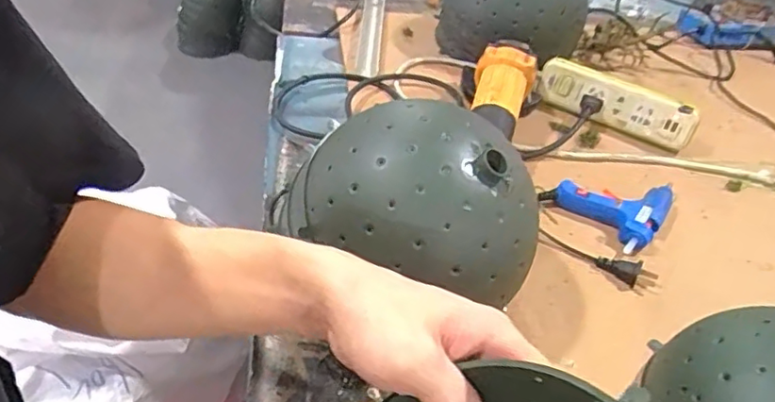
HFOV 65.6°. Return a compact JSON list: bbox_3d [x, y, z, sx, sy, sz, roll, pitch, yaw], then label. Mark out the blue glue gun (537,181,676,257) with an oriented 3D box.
[{"bbox_3d":[0.246,0.000,0.654,0.109,0.028,0.111,36,48,29],"label":"blue glue gun"}]

